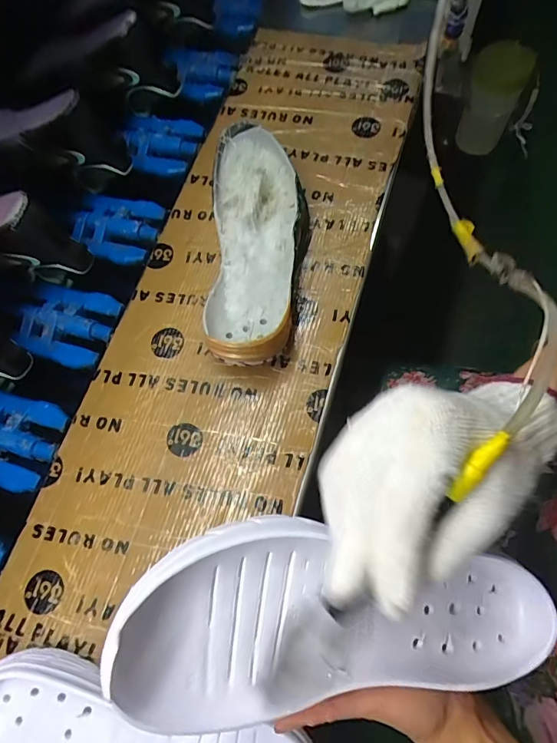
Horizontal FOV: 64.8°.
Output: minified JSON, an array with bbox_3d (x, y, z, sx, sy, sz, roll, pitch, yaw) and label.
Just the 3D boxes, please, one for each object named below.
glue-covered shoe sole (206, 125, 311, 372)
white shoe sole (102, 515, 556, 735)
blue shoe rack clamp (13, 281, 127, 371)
[{"bbox_3d":[-0.019,-0.121,0.441,0.097,0.060,0.256,-1,70,4],"label":"glue-covered shoe sole"},{"bbox_3d":[0.044,0.138,0.242,0.253,0.041,0.096,11,71,-17],"label":"white shoe sole"},{"bbox_3d":[-0.251,-0.059,0.512,0.120,0.023,0.091,18,74,12],"label":"blue shoe rack clamp"}]

